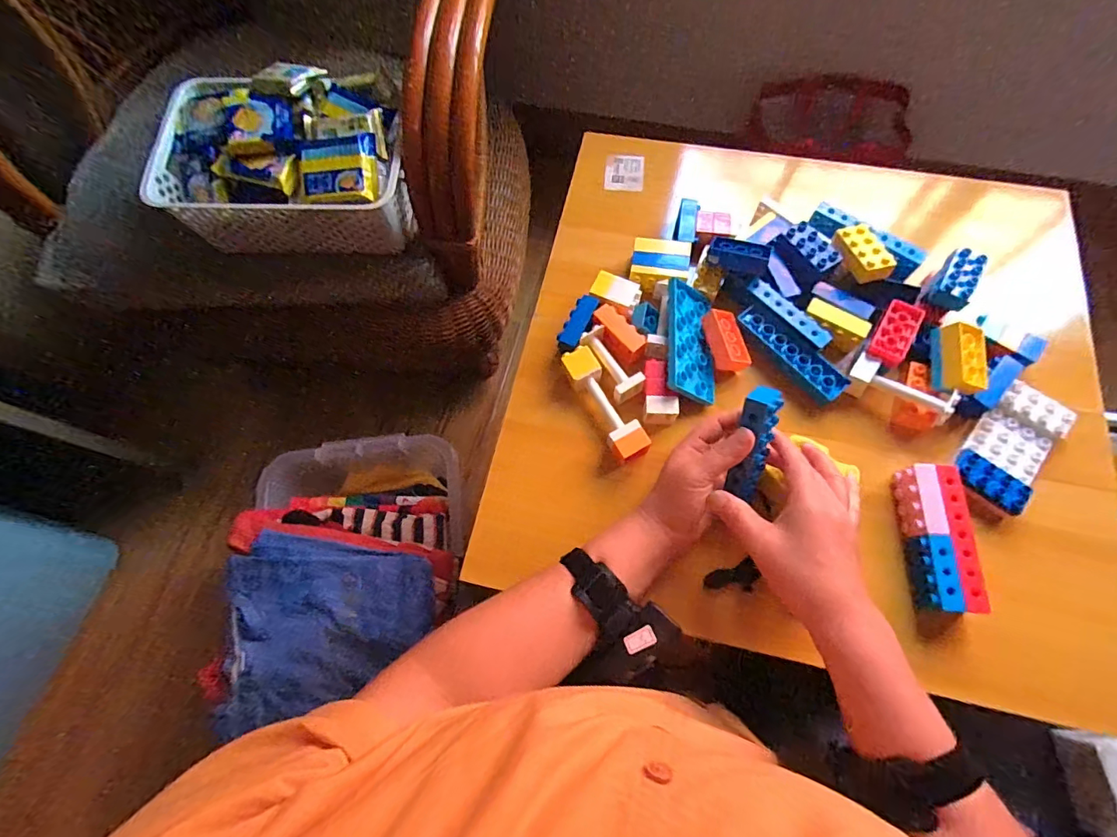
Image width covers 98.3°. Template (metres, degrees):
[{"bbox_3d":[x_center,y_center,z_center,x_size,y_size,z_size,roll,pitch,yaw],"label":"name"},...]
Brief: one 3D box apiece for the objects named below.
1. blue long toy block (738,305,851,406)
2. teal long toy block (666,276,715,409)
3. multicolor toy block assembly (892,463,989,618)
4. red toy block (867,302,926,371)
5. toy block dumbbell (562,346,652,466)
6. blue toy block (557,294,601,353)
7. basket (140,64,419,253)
[{"bbox_3d":[0.245,-0.069,0.510,0.036,0.029,0.126,-43,74,-13],"label":"blue long toy block"},{"bbox_3d":[0.140,-0.083,0.512,0.068,0.009,0.124,19,68,-32],"label":"teal long toy block"},{"bbox_3d":[0.340,0.107,0.436,0.042,0.036,0.124,2,69,3],"label":"multicolor toy block assembly"},{"bbox_3d":[0.340,-0.088,0.488,0.031,0.018,0.071,29,73,12],"label":"red toy block"},{"bbox_3d":[0.047,-0.013,0.497,0.034,0.041,0.128,-28,71,-8],"label":"toy block dumbbell"},{"bbox_3d":[0.021,-0.099,0.528,0.026,0.026,0.071,27,73,12],"label":"blue toy block"},{"bbox_3d":[-0.345,-0.327,0.617,0.294,0.122,0.198,-5,69,0],"label":"basket"}]

